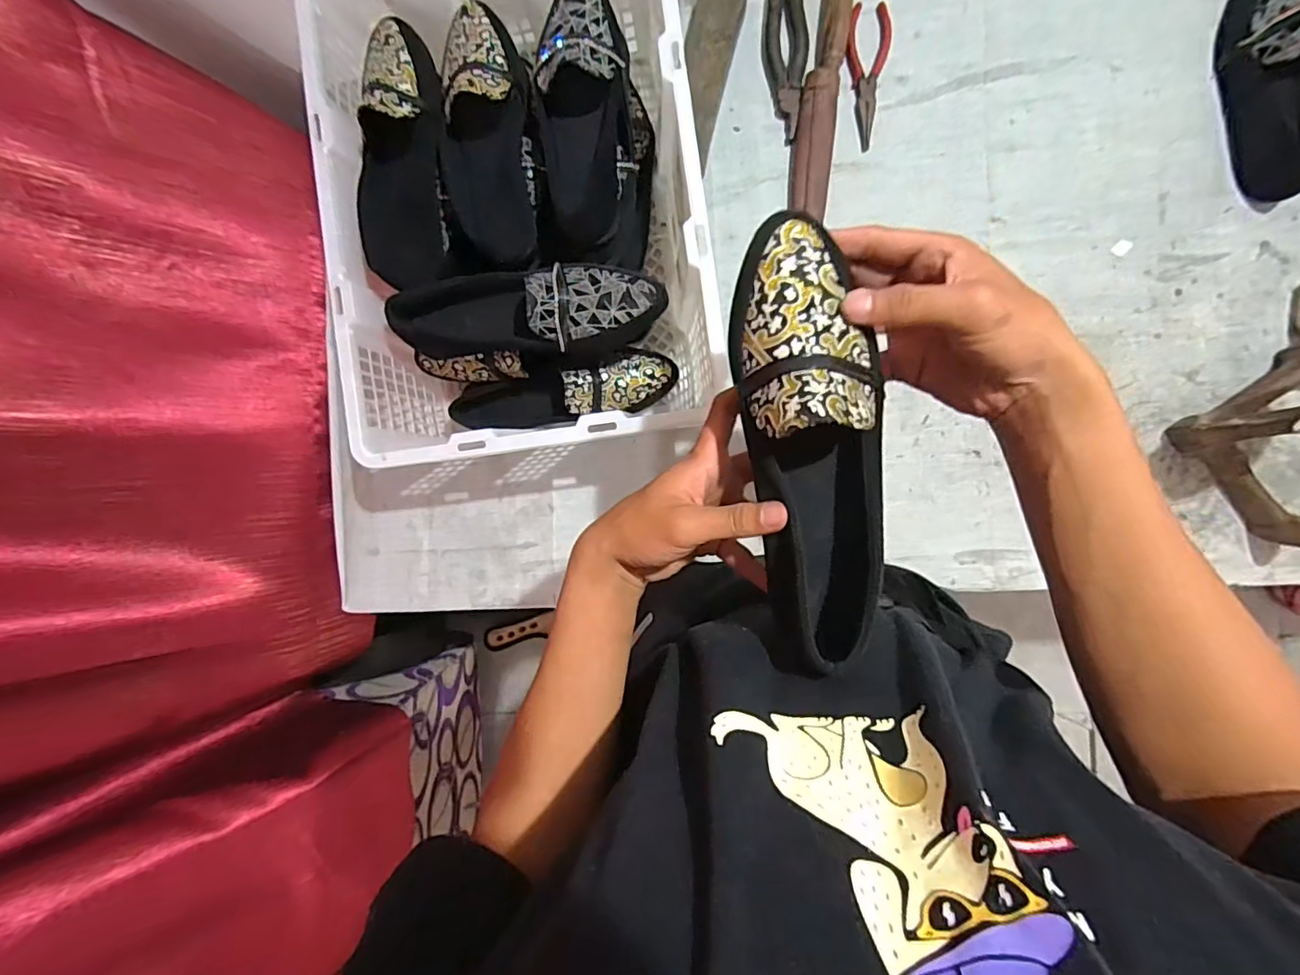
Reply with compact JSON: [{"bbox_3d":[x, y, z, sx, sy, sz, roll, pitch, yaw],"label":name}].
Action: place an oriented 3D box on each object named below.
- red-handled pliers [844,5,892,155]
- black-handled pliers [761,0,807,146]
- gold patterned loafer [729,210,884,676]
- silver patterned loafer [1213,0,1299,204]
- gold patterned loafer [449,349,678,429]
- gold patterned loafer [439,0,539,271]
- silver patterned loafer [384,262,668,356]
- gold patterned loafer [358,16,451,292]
[{"bbox_3d":[0.238,-0.455,0.626,0.045,0.013,0.150,7,91,6],"label":"red-handled pliers"},{"bbox_3d":[0.150,-0.474,0.631,0.047,0.019,0.162,0,90,6],"label":"black-handled pliers"},{"bbox_3d":[0.092,-0.025,0.309,0.075,0.063,0.240,-7,95,7],"label":"gold patterned loafer"},{"bbox_3d":[0.634,-0.413,0.563,0.080,0.062,0.241,-7,90,6],"label":"silver patterned loafer"},{"bbox_3d":[-0.094,-0.109,0.624,0.239,0.079,0.070,-6,90,6],"label":"gold patterned loafer"},{"bbox_3d":[-0.151,-0.336,0.536,0.094,0.070,0.234,-2,90,6],"label":"gold patterned loafer"},{"bbox_3d":[-0.113,-0.169,0.545,0.253,0.085,0.086,3,91,6],"label":"silver patterned loafer"},{"bbox_3d":[-0.234,-0.318,0.530,0.085,0.060,0.251,2,91,6],"label":"gold patterned loafer"}]

